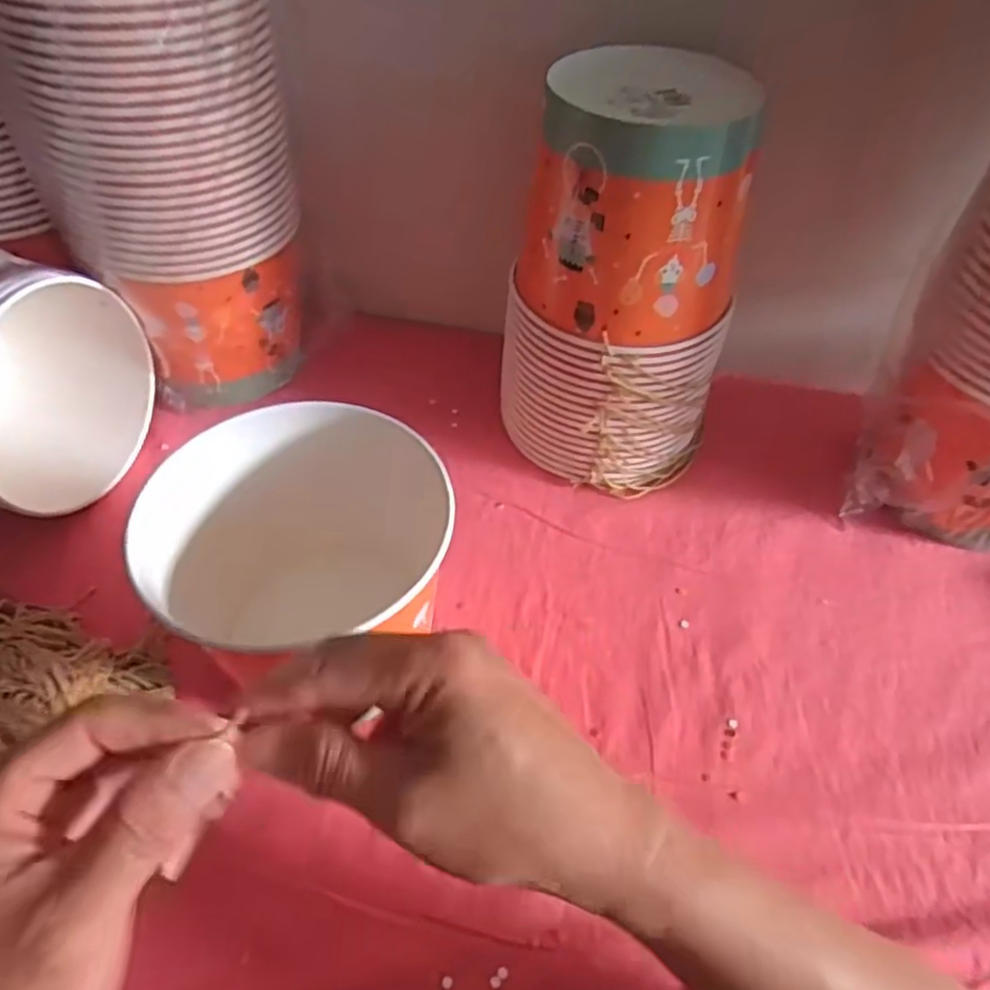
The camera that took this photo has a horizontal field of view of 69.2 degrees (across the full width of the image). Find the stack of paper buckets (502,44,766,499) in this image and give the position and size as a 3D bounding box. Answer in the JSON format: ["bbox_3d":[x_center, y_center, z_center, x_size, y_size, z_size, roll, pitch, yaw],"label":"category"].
[{"bbox_3d":[0.086,-0.135,0.500,0.133,0.260,0.143,-34,59,-26],"label":"stack of paper buckets"}]

